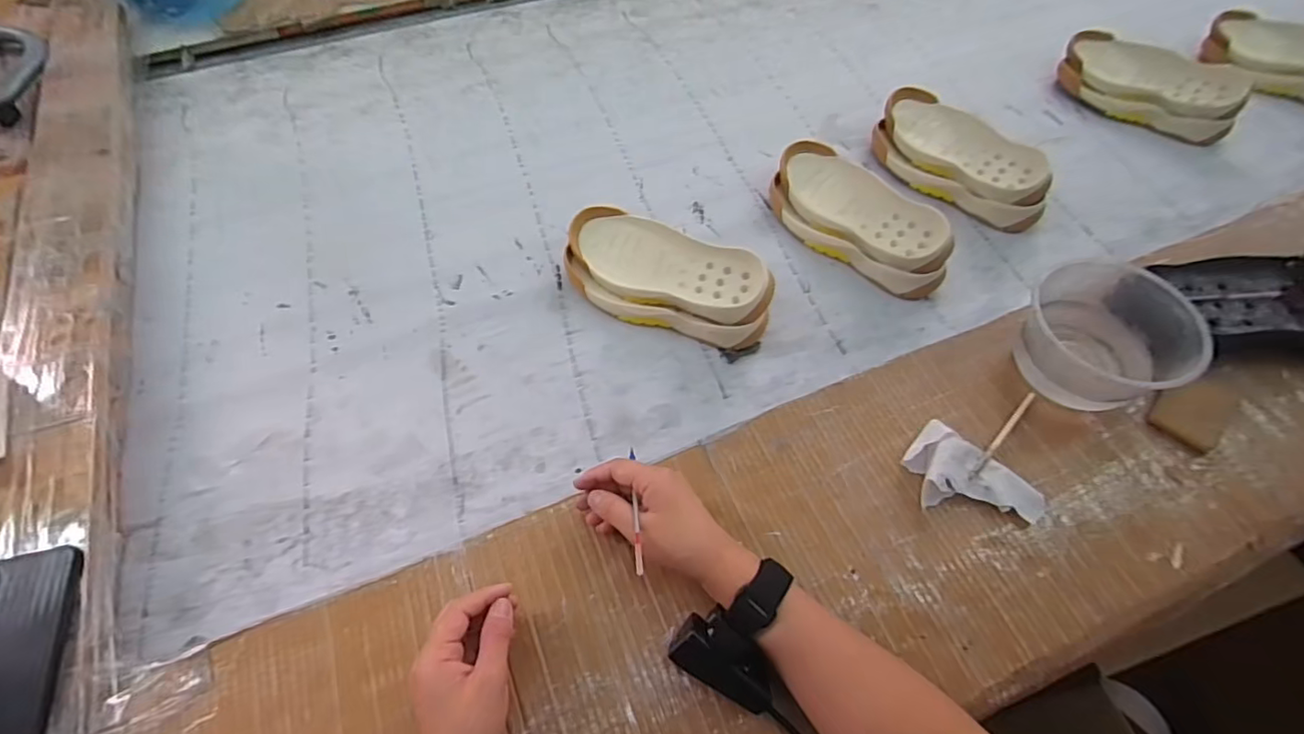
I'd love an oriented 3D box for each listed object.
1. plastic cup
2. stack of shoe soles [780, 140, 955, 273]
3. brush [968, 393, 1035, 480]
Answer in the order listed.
[{"bbox_3d":[0.391,-0.025,0.509,0.131,0.080,0.126,-28,63,-15],"label":"plastic cup"},{"bbox_3d":[0.238,-0.183,0.663,0.092,0.071,0.225,-39,66,-20],"label":"stack of shoe soles"},{"bbox_3d":[0.304,0.061,0.507,0.120,0.010,0.007,-40,69,-22],"label":"brush"}]

